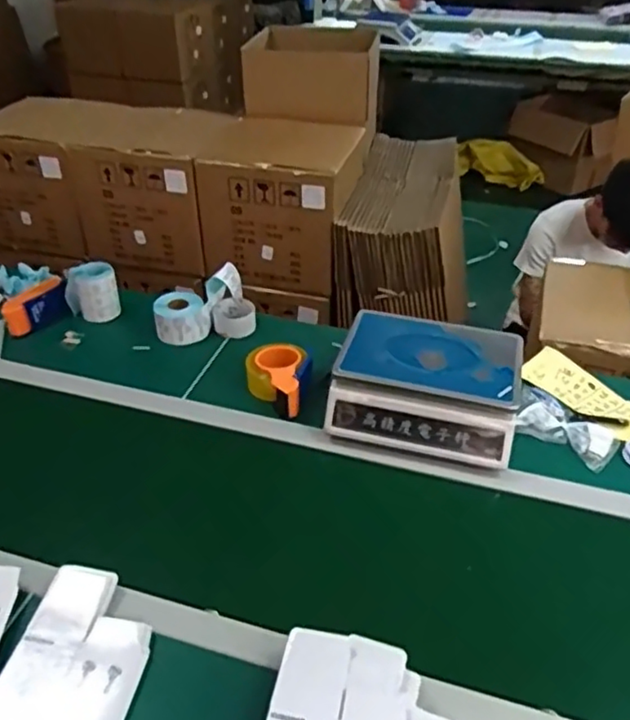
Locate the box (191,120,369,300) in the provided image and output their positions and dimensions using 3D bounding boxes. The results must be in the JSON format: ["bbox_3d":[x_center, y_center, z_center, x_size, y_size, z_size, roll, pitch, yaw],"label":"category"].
[{"bbox_3d":[-0.117,-0.482,1.915,0.414,0.361,0.448,7,38,9],"label":"box"}]

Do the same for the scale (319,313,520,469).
[{"bbox_3d":[0.179,0.039,1.016,0.279,0.119,0.223,11,39,14],"label":"scale"}]

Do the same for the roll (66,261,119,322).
[{"bbox_3d":[-0.455,-0.135,1.291,0.100,0.099,0.083,-16,40,-20],"label":"roll"}]

